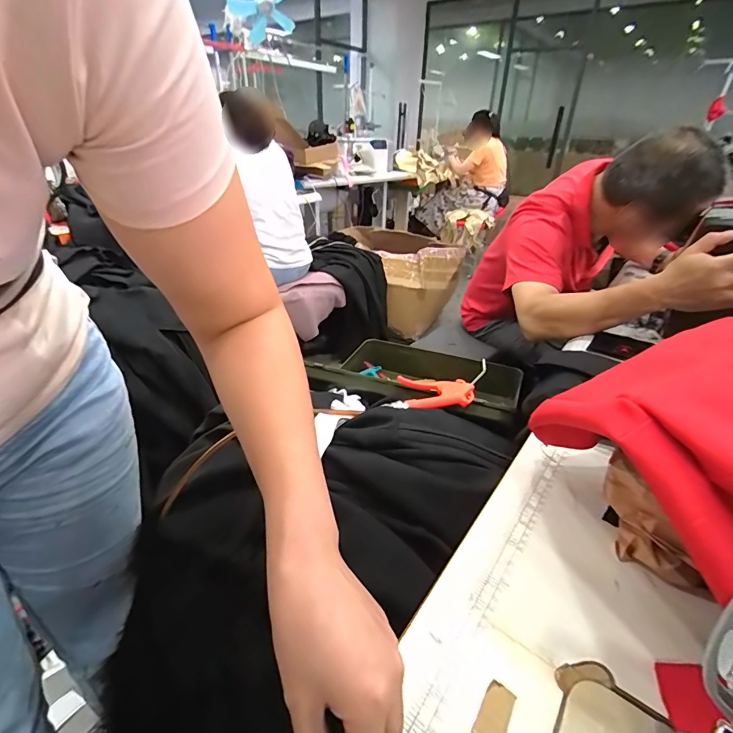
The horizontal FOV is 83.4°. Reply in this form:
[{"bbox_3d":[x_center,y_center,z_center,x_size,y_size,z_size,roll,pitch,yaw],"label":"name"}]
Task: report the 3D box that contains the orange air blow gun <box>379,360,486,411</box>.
[{"bbox_3d":[0.120,0.036,0.692,0.209,0.029,0.090,-8,31,-17],"label":"orange air blow gun"}]

